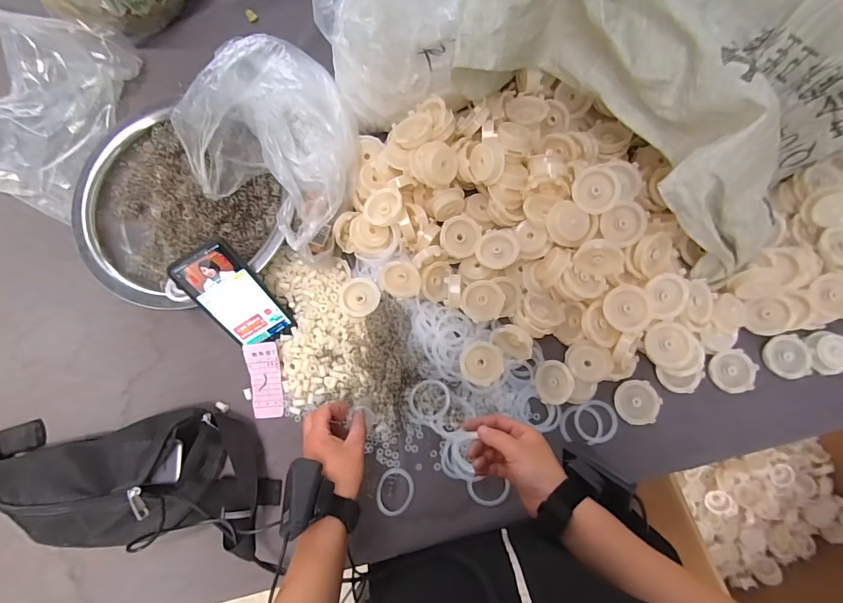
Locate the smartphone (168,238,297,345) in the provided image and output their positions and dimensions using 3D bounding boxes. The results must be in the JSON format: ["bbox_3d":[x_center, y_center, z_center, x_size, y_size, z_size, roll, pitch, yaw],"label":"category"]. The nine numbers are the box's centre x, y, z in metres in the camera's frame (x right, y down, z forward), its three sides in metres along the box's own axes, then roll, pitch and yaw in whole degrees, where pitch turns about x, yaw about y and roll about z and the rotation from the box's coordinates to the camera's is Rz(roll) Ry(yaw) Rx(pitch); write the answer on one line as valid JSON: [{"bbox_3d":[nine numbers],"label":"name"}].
[{"bbox_3d":[-0.240,-0.004,0.538,0.073,0.018,0.158,-34,125,-2],"label":"smartphone"}]

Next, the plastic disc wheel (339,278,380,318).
[{"bbox_3d":[-0.082,-0.005,0.556,0.052,0.019,0.051,-1,79,3],"label":"plastic disc wheel"}]

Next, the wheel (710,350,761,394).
[{"bbox_3d":[0.397,0.088,0.526,0.054,0.007,0.052,-1,79,3],"label":"wheel"}]

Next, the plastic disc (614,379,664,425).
[{"bbox_3d":[0.275,0.128,0.528,0.054,0.013,0.053,-1,79,3],"label":"plastic disc"}]

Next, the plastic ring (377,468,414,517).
[{"bbox_3d":[-0.033,0.244,0.530,0.047,0.008,0.057,-4,79,3],"label":"plastic ring"}]

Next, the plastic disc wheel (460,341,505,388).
[{"bbox_3d":[0.077,0.080,0.537,0.052,0.024,0.054,-1,79,3],"label":"plastic disc wheel"}]

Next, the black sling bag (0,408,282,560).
[{"bbox_3d":[-0.407,0.218,0.520,0.405,0.092,0.153,0,79,3],"label":"black sling bag"}]

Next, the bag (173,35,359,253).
[{"bbox_3d":[-0.174,-0.212,0.546,0.227,0.098,0.234,30,82,8],"label":"bag"}]

